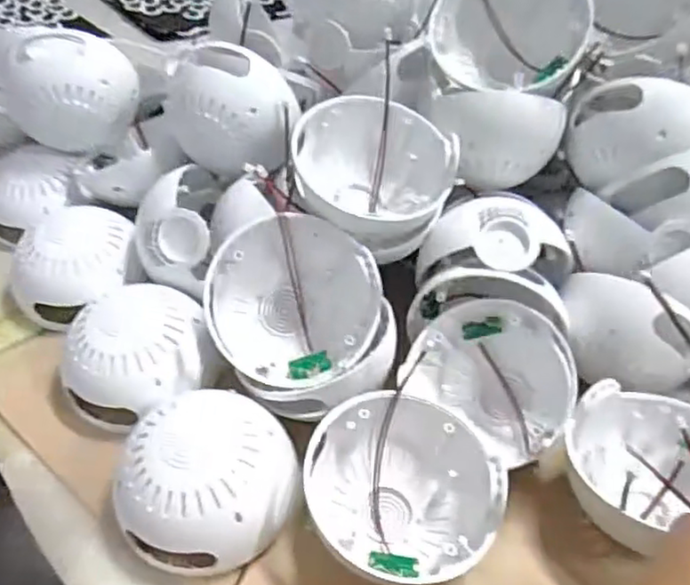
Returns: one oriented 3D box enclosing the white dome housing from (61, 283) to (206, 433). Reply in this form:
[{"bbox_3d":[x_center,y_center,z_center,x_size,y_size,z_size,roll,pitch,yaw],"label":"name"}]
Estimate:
[{"bbox_3d":[-0.153,0.050,0.484,0.096,0.069,0.090,2,43,-2],"label":"white dome housing"}]

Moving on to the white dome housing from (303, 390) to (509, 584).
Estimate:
[{"bbox_3d":[0.037,0.123,0.411,0.104,0.069,0.113,2,43,-2],"label":"white dome housing"}]

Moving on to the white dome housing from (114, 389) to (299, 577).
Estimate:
[{"bbox_3d":[-0.085,0.118,0.414,0.104,0.066,0.098,2,43,-2],"label":"white dome housing"}]

